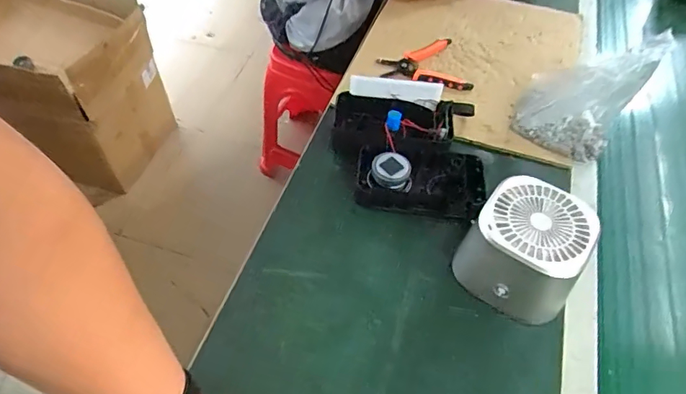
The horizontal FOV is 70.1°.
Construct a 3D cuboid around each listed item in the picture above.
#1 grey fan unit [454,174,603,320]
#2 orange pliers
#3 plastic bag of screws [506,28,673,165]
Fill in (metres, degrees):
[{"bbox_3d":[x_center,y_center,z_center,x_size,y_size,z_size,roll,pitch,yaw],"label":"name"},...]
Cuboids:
[{"bbox_3d":[0.218,0.061,0.595,0.136,0.103,0.133,28,56,19],"label":"grey fan unit"},{"bbox_3d":[0.142,-0.234,0.864,0.153,0.029,0.109,2,51,-1],"label":"orange pliers"},{"bbox_3d":[0.358,-0.167,0.733,0.148,0.188,0.111,25,55,17],"label":"plastic bag of screws"}]

